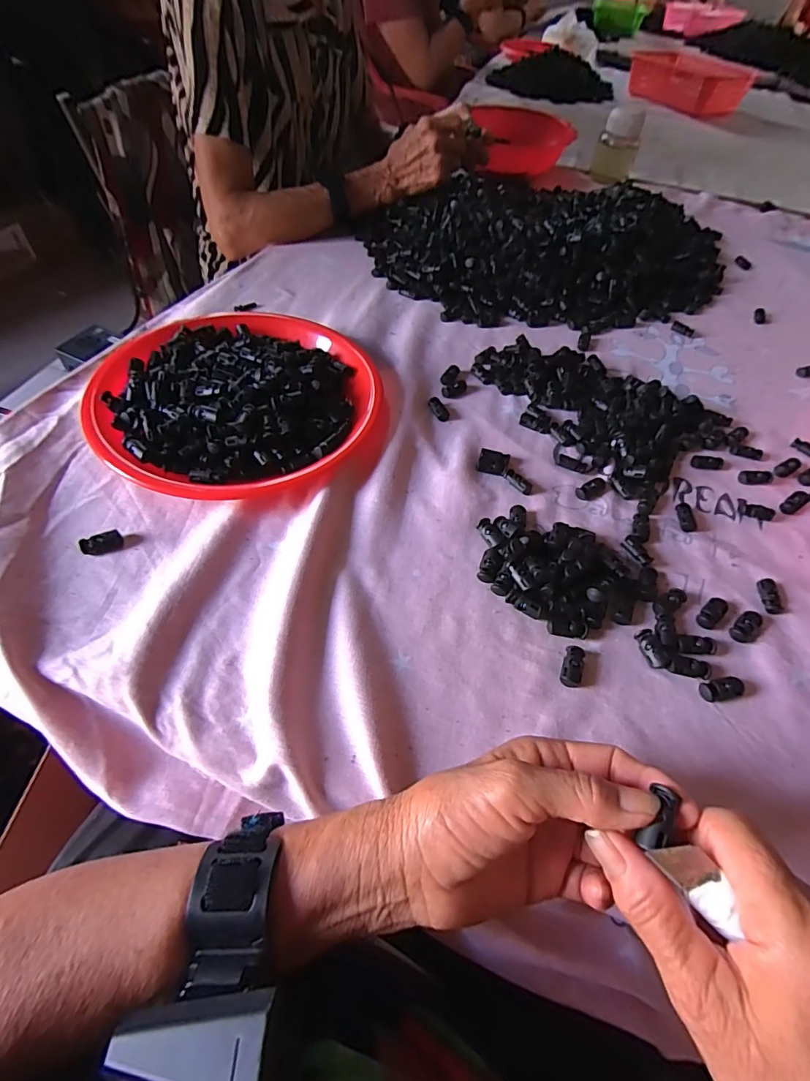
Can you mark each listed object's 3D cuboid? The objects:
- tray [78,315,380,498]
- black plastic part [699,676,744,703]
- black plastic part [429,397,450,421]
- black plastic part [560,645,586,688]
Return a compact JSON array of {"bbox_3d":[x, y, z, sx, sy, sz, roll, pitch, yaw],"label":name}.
[{"bbox_3d":[-0.155,-0.145,0.448,0.249,0.038,0.249,1,56,-2],"label":"tray"},{"bbox_3d":[0.222,0.104,0.326,0.031,0.009,0.013,-8,57,-8],"label":"black plastic part"},{"bbox_3d":[0.034,-0.133,0.476,0.016,0.006,0.031,-22,60,-16],"label":"black plastic part"},{"bbox_3d":[0.117,0.087,0.324,0.014,0.008,0.029,19,58,10],"label":"black plastic part"}]

